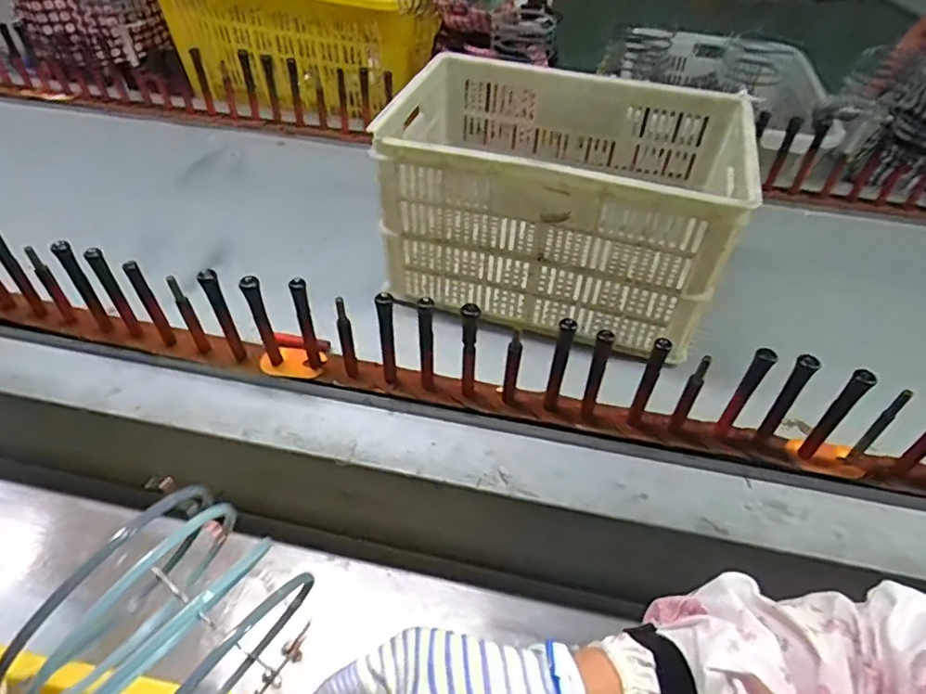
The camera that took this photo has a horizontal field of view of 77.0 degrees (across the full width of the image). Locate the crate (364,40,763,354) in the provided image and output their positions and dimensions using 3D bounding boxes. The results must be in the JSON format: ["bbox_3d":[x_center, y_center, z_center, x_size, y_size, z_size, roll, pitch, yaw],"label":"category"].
[{"bbox_3d":[0.136,-0.218,0.858,0.451,0.263,0.322,15,46,9],"label":"crate"}]

